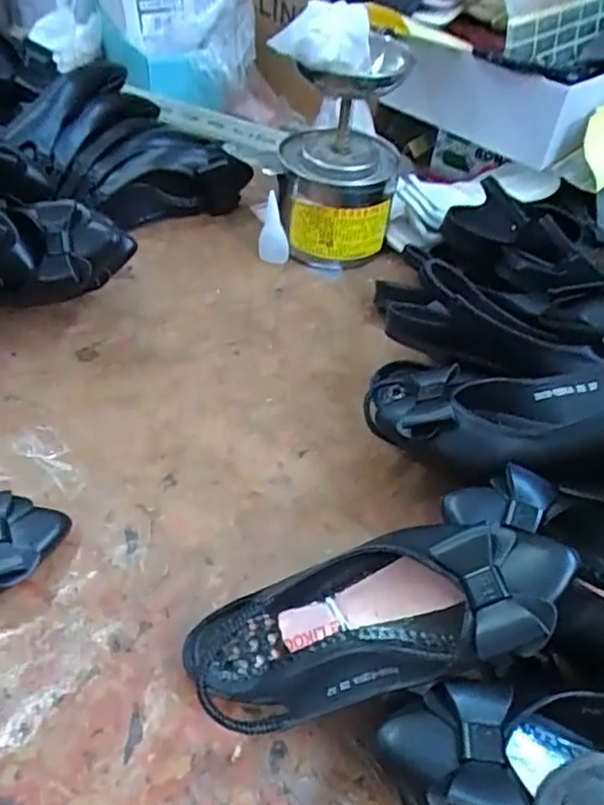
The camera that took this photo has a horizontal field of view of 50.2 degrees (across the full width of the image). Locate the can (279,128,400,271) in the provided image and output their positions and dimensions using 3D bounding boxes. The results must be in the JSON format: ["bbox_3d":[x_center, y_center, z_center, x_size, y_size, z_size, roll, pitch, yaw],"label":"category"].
[{"bbox_3d":[0.039,-0.239,0.752,0.127,0.127,0.126,-1,47,-6],"label":"can"}]

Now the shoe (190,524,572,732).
[{"bbox_3d":[0.042,0.134,0.390,0.232,0.048,0.089,-21,45,15],"label":"shoe"}]

